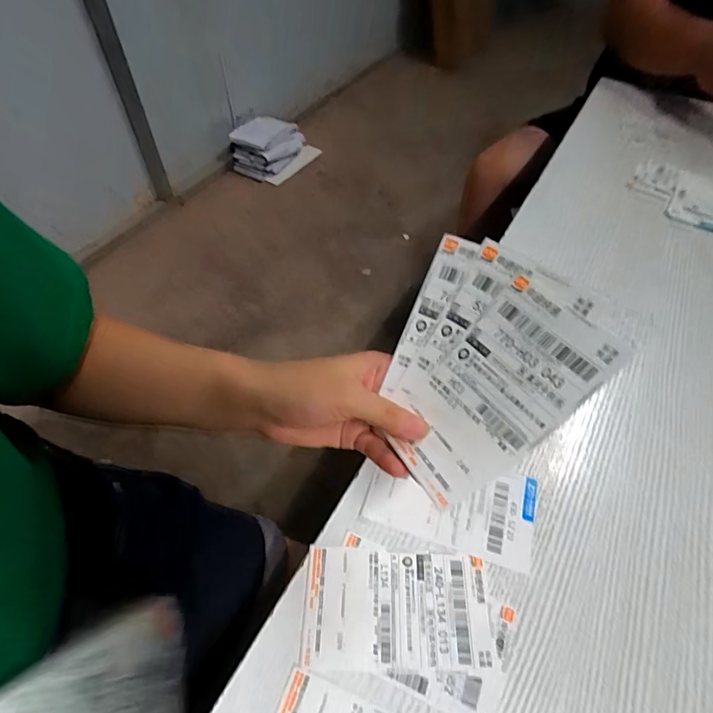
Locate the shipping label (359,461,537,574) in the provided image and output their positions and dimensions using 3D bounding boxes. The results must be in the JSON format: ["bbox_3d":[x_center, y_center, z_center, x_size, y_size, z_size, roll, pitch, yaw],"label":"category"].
[{"bbox_3d":[0.075,0.116,0.343,0.130,0.007,0.070,12,54,9],"label":"shipping label"}]

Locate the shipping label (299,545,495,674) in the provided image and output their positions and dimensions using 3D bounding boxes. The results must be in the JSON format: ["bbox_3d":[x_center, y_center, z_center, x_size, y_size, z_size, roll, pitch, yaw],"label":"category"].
[{"bbox_3d":[0.028,0.174,0.301,0.126,0.004,0.072,1,53,0],"label":"shipping label"}]

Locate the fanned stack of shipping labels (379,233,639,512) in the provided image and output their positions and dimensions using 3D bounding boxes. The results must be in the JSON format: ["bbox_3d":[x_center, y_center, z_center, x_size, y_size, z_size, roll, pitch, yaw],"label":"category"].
[{"bbox_3d":[0.068,0.008,0.249,0.111,0.022,0.135,37,99,27],"label":"fanned stack of shipping labels"}]

